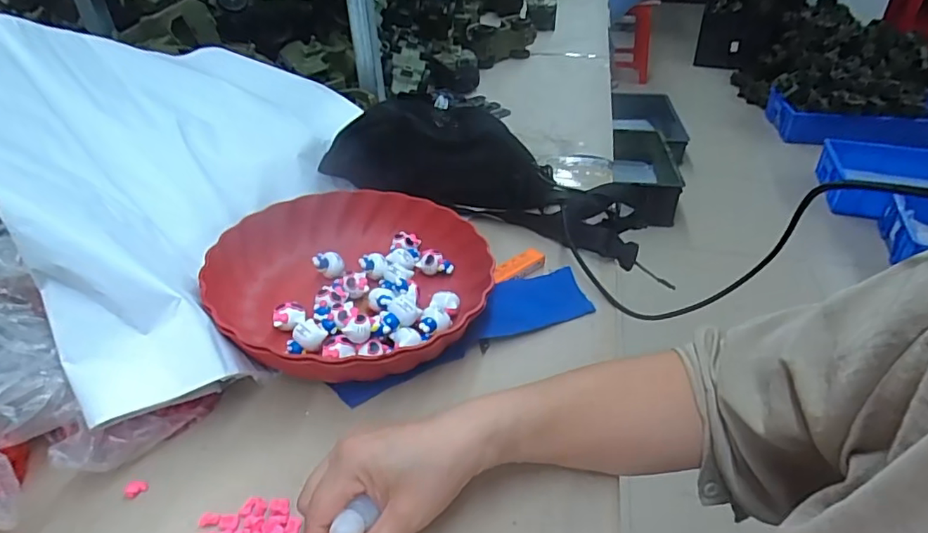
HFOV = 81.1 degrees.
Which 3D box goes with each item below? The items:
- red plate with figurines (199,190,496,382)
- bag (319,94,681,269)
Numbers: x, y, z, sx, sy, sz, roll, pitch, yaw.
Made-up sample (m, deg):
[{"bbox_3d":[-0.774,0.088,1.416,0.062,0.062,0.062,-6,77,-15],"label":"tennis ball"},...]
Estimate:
[{"bbox_3d":[-0.093,0.010,0.494,0.229,0.065,0.234,-1,36,1],"label":"red plate with figurines"},{"bbox_3d":[0.020,-0.099,0.631,0.356,0.101,0.114,19,40,6],"label":"bag"}]

